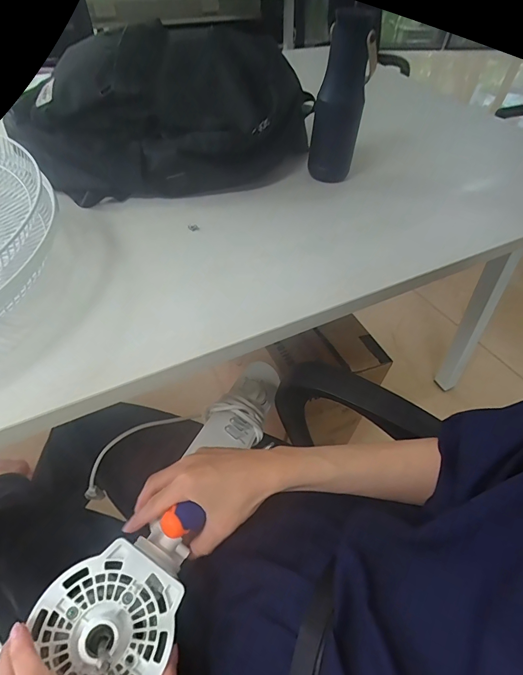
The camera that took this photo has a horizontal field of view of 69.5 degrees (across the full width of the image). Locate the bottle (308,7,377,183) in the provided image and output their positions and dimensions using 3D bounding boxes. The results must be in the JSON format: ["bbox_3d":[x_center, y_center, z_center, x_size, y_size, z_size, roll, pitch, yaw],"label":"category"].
[{"bbox_3d":[0.111,-0.327,0.538,0.066,0.216,0.060,8,49,3],"label":"bottle"}]

